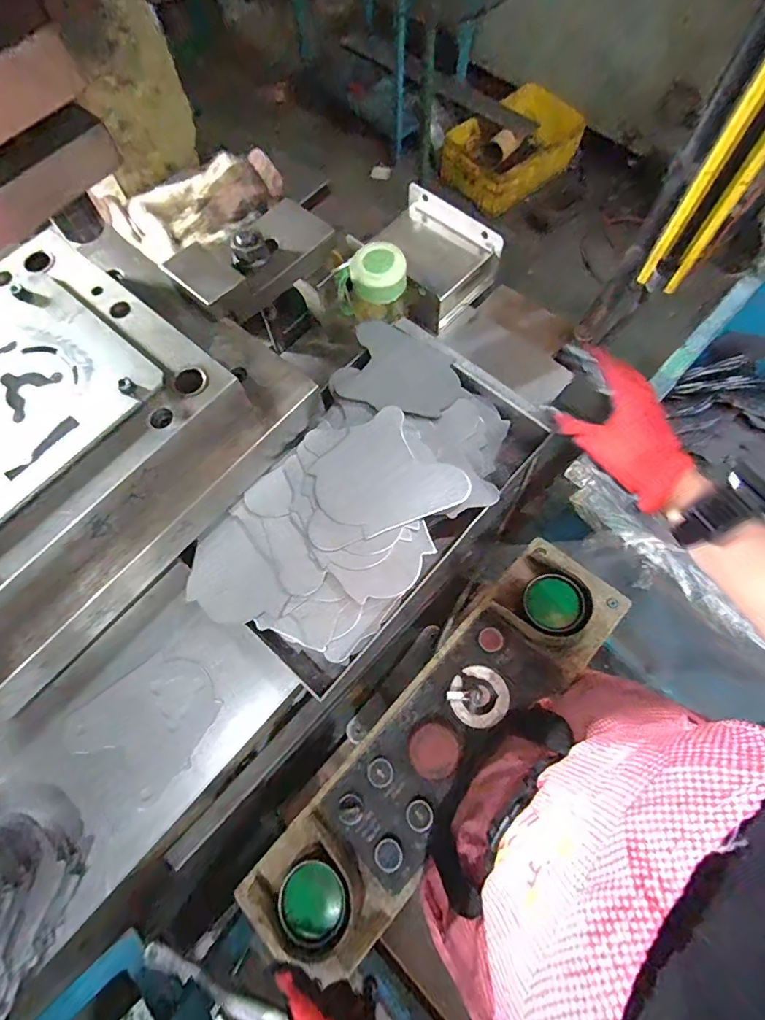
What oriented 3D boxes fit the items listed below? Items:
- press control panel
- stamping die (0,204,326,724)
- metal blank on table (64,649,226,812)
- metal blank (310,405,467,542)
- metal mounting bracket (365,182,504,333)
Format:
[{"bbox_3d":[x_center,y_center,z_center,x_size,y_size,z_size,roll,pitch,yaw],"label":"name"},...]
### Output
[{"bbox_3d":[0.069,0.265,0.552,0.149,0.076,0.543,40,76,15],"label":"press control panel"},{"bbox_3d":[-0.315,-0.052,0.453,0.305,0.115,0.428,37,75,14],"label":"stamping die"},{"bbox_3d":[-0.247,0.223,0.510,0.122,0.010,0.135,42,74,14],"label":"metal blank on table"},{"bbox_3d":[0.005,-0.029,0.500,0.130,0.007,0.127,44,75,4],"label":"metal blank"},{"bbox_3d":[0.053,-0.348,0.679,0.172,0.077,0.157,39,76,15],"label":"metal mounting bracket"}]

